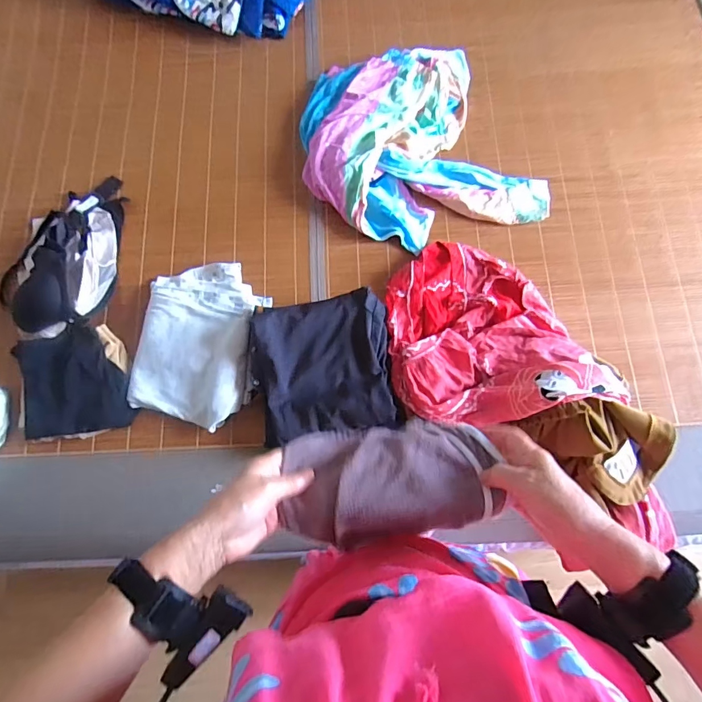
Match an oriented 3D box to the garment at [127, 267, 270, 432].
[{"bbox_3d":[-0.272,-0.021,0.798,0.215,0.051,0.290,6,75,4],"label":"garment"}]

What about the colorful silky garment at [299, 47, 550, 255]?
[{"bbox_3d":[0.121,-0.423,0.884,0.420,0.068,0.437,-16,74,-2],"label":"colorful silky garment"}]

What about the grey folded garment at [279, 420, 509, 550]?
[{"bbox_3d":[0.038,0.128,0.440,0.203,0.057,0.107,-8,74,0],"label":"grey folded garment"}]

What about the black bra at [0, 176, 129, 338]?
[{"bbox_3d":[-0.562,-0.184,0.838,0.216,0.082,0.332,-1,74,2],"label":"black bra"}]

